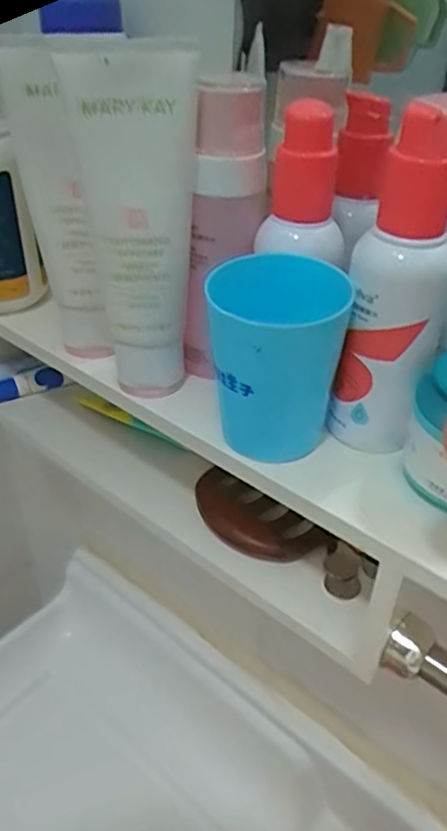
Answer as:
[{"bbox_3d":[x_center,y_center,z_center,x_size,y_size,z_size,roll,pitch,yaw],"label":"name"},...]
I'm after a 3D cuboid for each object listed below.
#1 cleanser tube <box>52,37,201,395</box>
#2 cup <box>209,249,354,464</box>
[{"bbox_3d":[-0.044,-0.092,0.316,0.054,0.158,0.049,-2,35,-6],"label":"cleanser tube"},{"bbox_3d":[0.024,-0.024,0.294,0.058,0.088,0.063,2,34,-1],"label":"cup"}]

